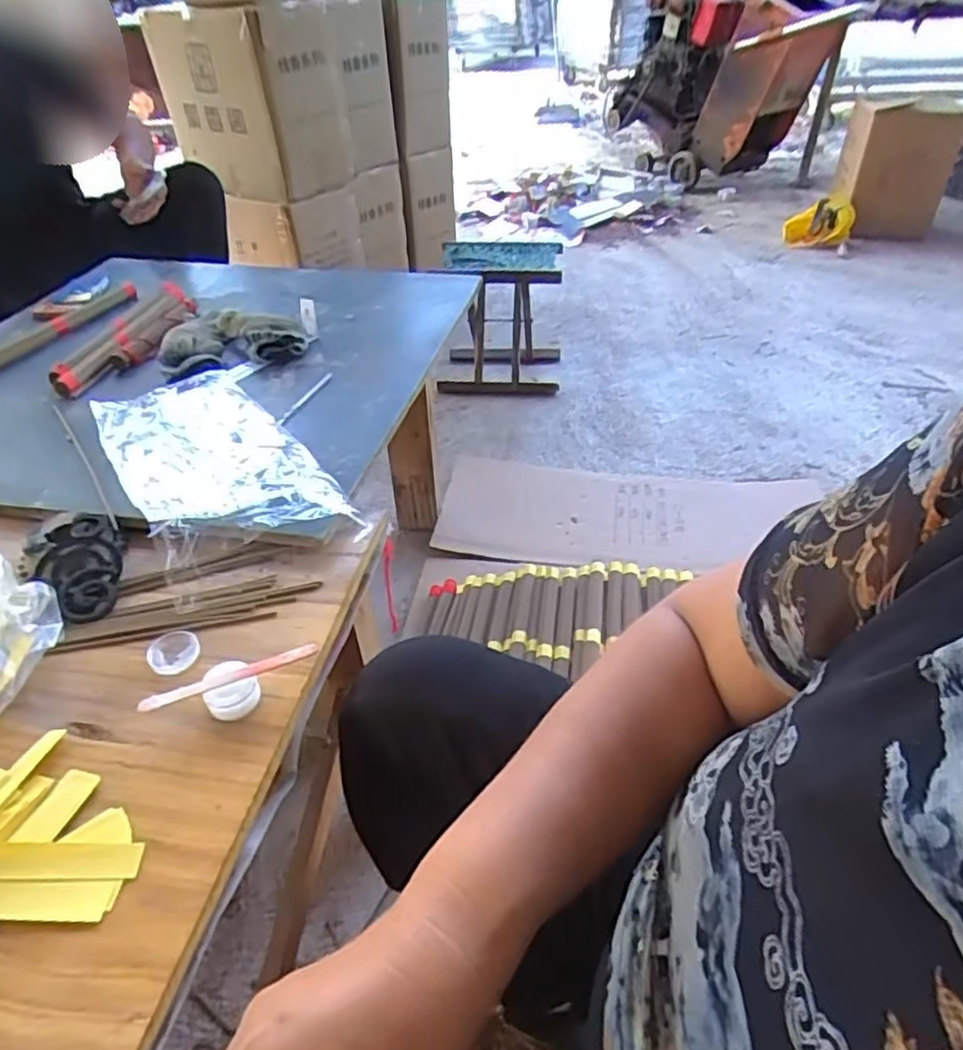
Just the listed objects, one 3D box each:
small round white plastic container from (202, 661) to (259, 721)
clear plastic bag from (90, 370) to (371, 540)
[{"bbox_3d":[-0.180,0.119,0.493,0.035,0.028,0.032,-1,39,1],"label":"small round white plastic container"},{"bbox_3d":[-0.280,-0.072,0.701,0.164,0.043,0.353,-25,44,-26],"label":"clear plastic bag"}]

